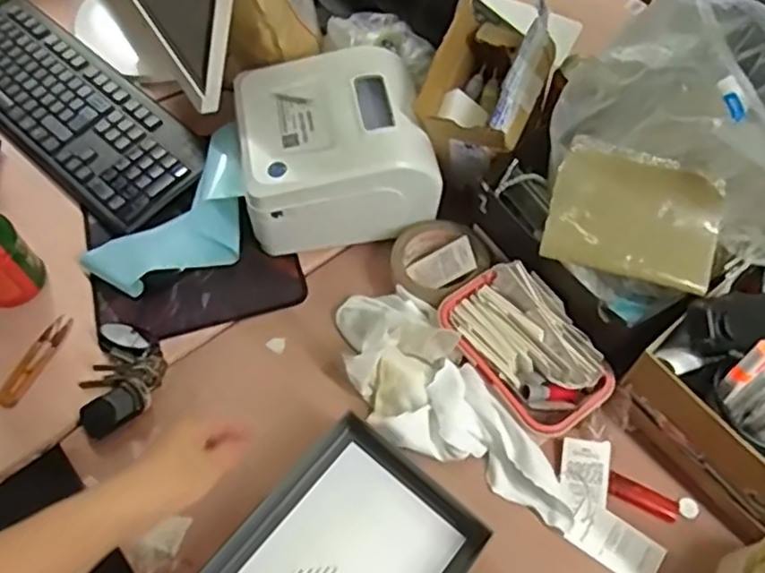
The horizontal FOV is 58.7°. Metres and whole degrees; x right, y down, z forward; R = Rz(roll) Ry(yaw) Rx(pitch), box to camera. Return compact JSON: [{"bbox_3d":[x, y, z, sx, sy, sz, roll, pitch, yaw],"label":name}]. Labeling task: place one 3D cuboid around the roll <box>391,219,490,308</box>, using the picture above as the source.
[{"bbox_3d":[0.056,-0.022,0.720,0.093,0.054,0.094,0,61,0],"label":"roll"}]

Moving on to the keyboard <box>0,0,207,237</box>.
[{"bbox_3d":[-0.388,-0.223,0.839,0.425,0.033,0.150,39,68,20],"label":"keyboard"}]

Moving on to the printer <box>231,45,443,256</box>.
[{"bbox_3d":[-0.052,-0.141,0.736,0.188,0.148,0.163,-11,61,-5],"label":"printer"}]

